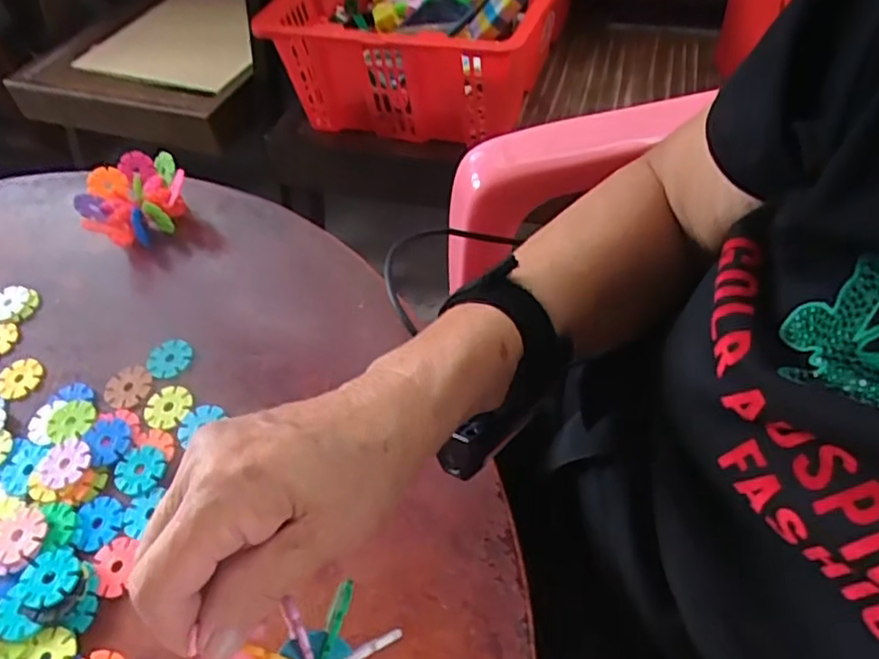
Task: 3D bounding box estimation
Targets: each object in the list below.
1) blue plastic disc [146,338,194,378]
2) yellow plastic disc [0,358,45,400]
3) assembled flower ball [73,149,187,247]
[{"bbox_3d":[-0.188,0.019,0.460,0.034,0.004,0.031,-4,54,6],"label":"blue plastic disc"},{"bbox_3d":[-0.297,0.034,0.468,0.032,0.005,0.031,-4,54,6],"label":"yellow plastic disc"},{"bbox_3d":[-0.246,-0.102,0.538,0.080,0.048,0.071,-32,56,-14],"label":"assembled flower ball"}]

